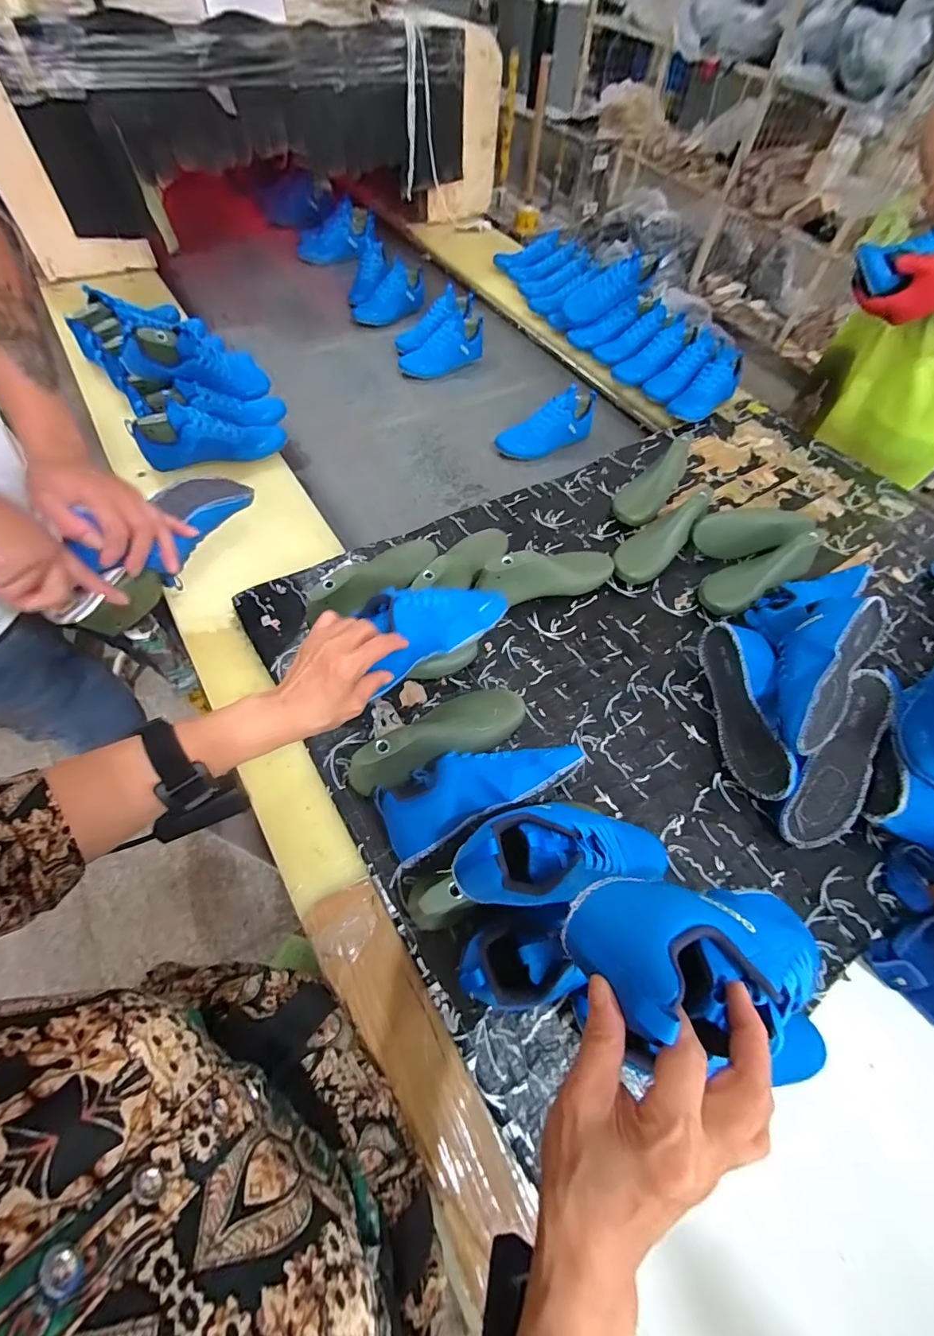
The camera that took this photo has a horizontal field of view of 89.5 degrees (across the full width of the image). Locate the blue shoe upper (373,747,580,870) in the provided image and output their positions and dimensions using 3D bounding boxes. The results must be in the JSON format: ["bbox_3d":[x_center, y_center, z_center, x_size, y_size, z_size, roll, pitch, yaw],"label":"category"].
[{"bbox_3d":[0.012,0.135,0.533,0.217,0.079,0.084,-22,64,-16],"label":"blue shoe upper"}]

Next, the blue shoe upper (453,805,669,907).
[{"bbox_3d":[0.100,0.170,0.442,0.228,0.078,0.084,5,56,-26],"label":"blue shoe upper"}]

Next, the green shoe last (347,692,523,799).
[{"bbox_3d":[-0.031,0.078,0.556,0.221,0.076,0.081,-21,61,-29],"label":"green shoe last"}]

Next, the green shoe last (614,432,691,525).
[{"bbox_3d":[0.330,-0.333,0.846,0.081,0.078,0.207,29,62,12],"label":"green shoe last"}]

